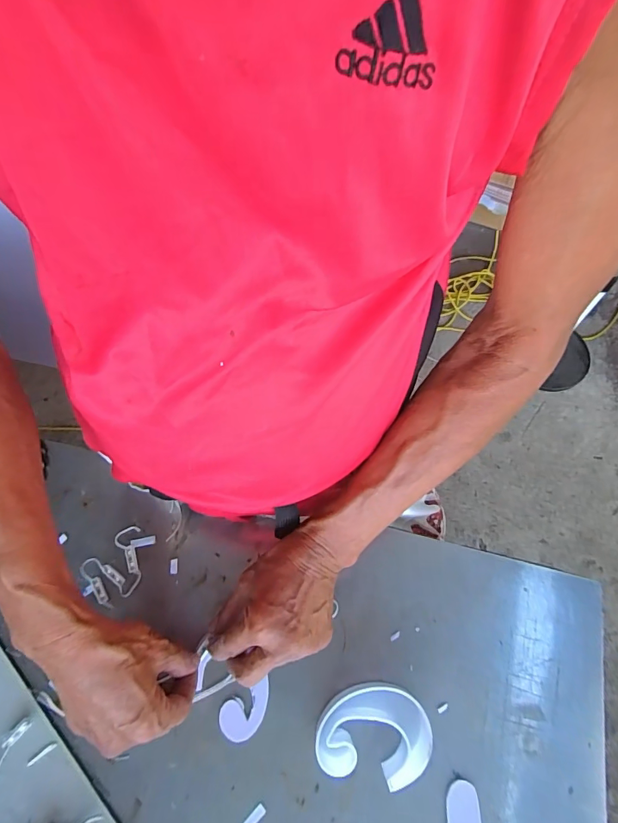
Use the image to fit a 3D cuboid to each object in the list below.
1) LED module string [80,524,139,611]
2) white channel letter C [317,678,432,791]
[{"bbox_3d":[-0.192,0.158,0.430,0.065,0.009,0.059,-39,69,-16],"label":"LED module string"},{"bbox_3d":[0.053,0.263,0.353,0.085,0.041,0.066,13,65,8],"label":"white channel letter C"}]

